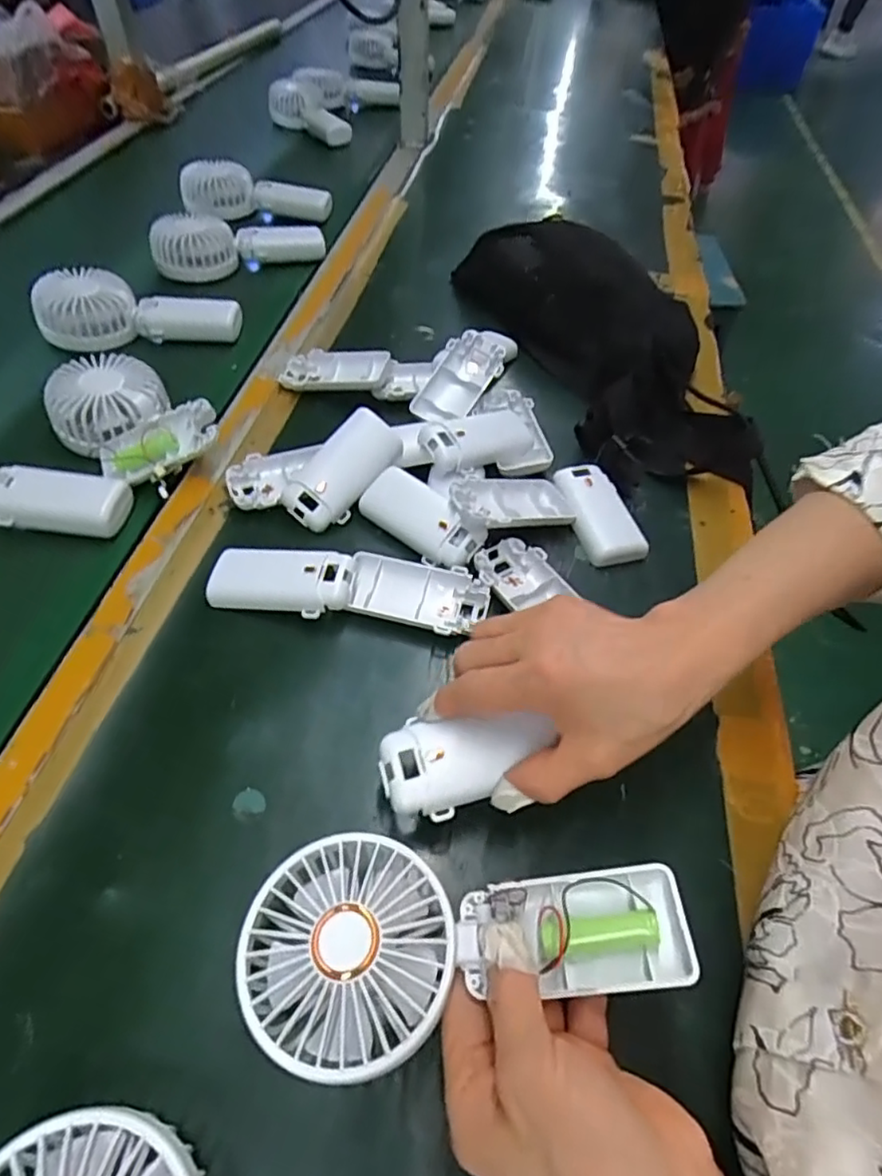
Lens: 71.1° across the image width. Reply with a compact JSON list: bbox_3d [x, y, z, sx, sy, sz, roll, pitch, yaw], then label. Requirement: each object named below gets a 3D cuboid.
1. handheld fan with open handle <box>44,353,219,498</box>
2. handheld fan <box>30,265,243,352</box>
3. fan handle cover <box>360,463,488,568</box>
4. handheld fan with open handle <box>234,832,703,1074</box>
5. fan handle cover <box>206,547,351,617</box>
[{"bbox_3d":[-0.236,-0.128,0.476,0.142,0.043,0.082,34,59,23],"label":"handheld fan with open handle"},{"bbox_3d":[-0.286,-0.269,0.589,0.175,0.048,0.063,-5,52,-5],"label":"handheld fan"},{"bbox_3d":[-0.014,-0.048,0.436,0.090,0.024,0.037,37,58,25],"label":"fan handle cover"},{"bbox_3d":[0.010,0.146,0.257,0.176,0.026,0.081,0,51,-3],"label":"handheld fan with open handle"},{"bbox_3d":[-0.103,-0.004,0.399,0.092,0.025,0.043,9,52,5],"label":"fan handle cover"}]

